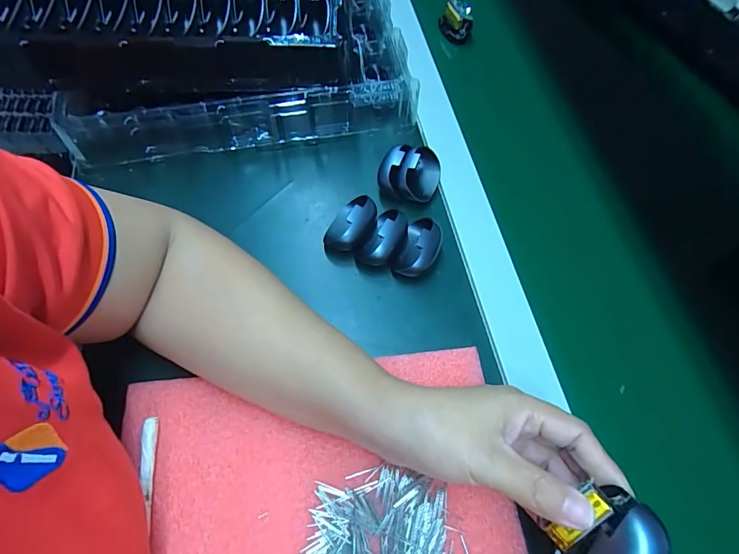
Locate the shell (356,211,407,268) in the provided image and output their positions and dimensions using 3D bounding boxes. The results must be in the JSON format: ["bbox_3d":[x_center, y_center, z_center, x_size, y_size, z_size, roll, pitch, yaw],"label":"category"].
[{"bbox_3d":[0.012,-0.032,0.375,0.032,0.031,0.054,25,64,9],"label":"shell"}]

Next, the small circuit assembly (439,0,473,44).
[{"bbox_3d":[0.106,-0.313,0.530,0.040,0.041,0.025,15,63,5],"label":"small circuit assembly"}]

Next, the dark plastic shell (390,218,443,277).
[{"bbox_3d":[0.043,-0.025,0.373,0.032,0.032,0.057,23,64,8],"label":"dark plastic shell"}]

